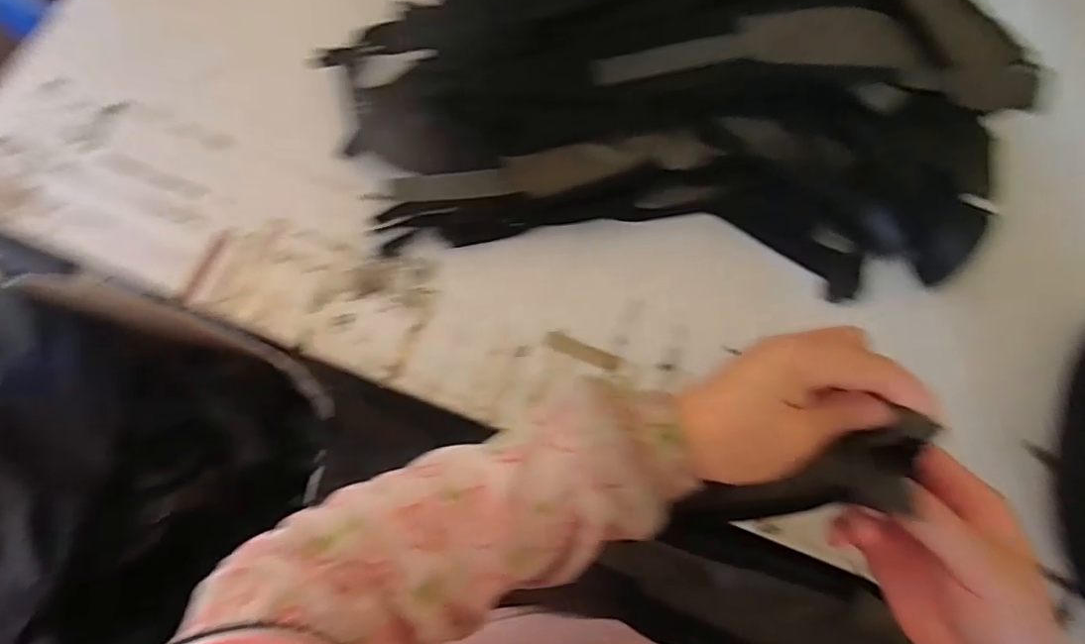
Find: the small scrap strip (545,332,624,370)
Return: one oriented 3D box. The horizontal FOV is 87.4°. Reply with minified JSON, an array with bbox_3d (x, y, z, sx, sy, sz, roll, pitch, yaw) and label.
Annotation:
[{"bbox_3d":[0.034,0.025,0.484,0.066,0.005,0.015,25,74,6],"label":"small scrap strip"}]

